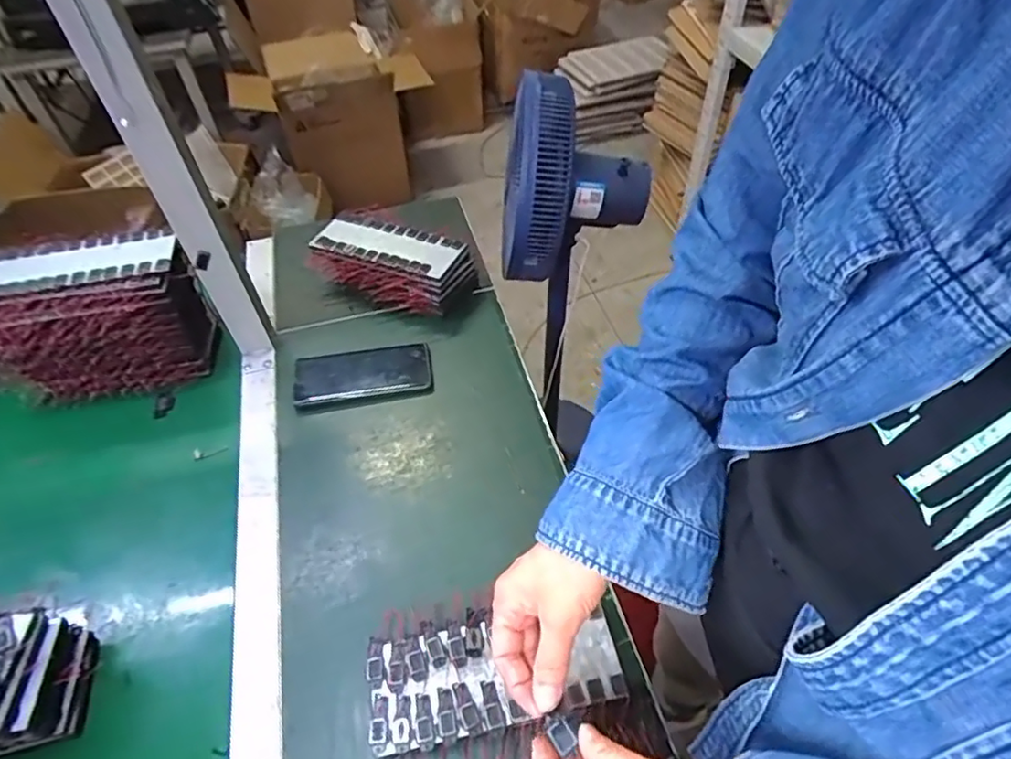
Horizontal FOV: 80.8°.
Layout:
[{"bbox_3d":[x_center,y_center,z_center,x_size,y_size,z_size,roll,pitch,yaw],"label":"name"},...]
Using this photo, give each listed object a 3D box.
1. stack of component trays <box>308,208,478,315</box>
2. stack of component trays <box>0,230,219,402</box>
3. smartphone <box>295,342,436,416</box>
[{"bbox_3d":[-0.156,-0.157,0.811,0.212,0.068,0.114,23,54,21],"label":"stack of component trays"},{"bbox_3d":[-0.473,-0.070,0.699,0.232,0.157,0.090,-11,50,-8],"label":"stack of component trays"},{"bbox_3d":[-0.172,-0.004,0.719,0.161,0.010,0.085,-8,49,-5],"label":"smartphone"}]

